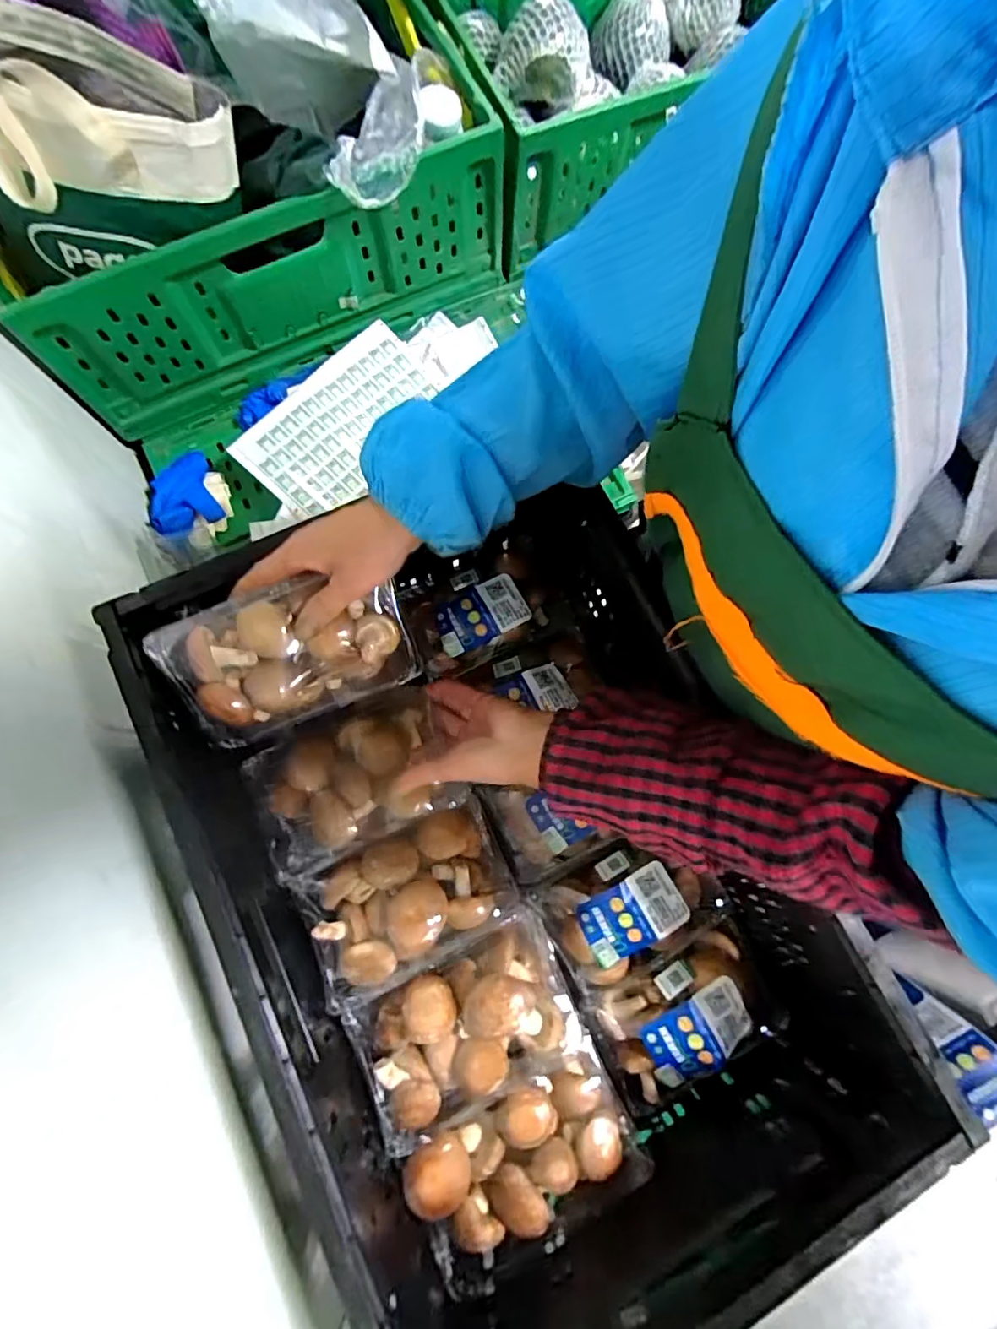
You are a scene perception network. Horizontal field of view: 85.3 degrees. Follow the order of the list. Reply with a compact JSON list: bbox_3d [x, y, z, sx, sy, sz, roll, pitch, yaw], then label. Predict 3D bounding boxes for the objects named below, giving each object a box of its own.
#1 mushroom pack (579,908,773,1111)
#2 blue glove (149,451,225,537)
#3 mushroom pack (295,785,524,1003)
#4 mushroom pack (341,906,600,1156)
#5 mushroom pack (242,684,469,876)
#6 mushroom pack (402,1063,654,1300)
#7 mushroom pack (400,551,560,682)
[{"bbox_3d":[0.172,0.324,0.499,0.161,0.048,0.110,-22,79,-6],"label":"mushroom pack"},{"bbox_3d":[-0.440,-0.240,0.752,0.084,0.036,0.132,-22,79,-6],"label":"blue glove"},{"bbox_3d":[-0.075,0.196,0.458,0.165,0.051,0.107,-25,79,-6],"label":"mushroom pack"},{"bbox_3d":[-0.024,0.304,0.454,0.172,0.079,0.128,-24,79,-6],"label":"mushroom pack"},{"bbox_3d":[-0.135,0.102,0.487,0.174,0.044,0.118,-23,79,-6],"label":"mushroom pack"},{"bbox_3d":[0.023,0.393,0.424,0.169,0.046,0.112,-25,79,-6],"label":"mushroom pack"},{"bbox_3d":[-0.026,-0.056,0.593,0.152,0.047,0.109,-23,79,-6],"label":"mushroom pack"}]

